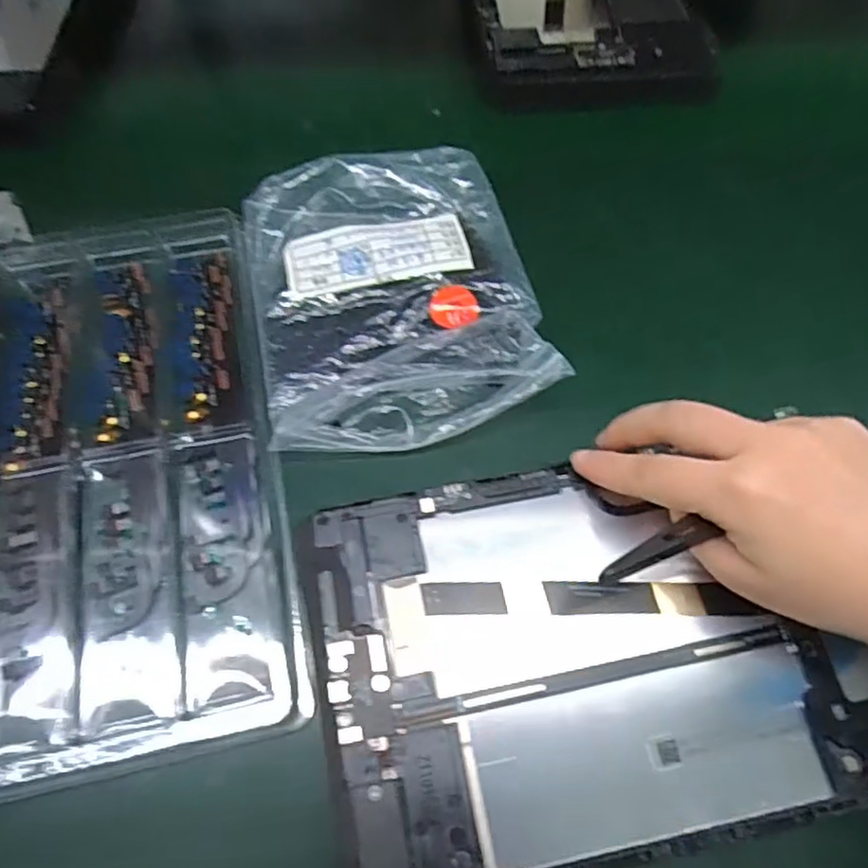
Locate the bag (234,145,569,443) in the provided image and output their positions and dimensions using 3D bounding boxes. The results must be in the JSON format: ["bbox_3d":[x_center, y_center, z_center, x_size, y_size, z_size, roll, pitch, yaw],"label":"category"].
[{"bbox_3d":[-0.022,-0.077,0.335,0.140,0.034,0.168,-10,66,-6],"label":"bag"}]

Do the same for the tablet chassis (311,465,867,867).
[{"bbox_3d":[0.063,0.082,0.253,0.203,0.009,0.147,-10,66,-6],"label":"tablet chassis"}]

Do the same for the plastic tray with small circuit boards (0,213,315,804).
[{"bbox_3d":[-0.185,0.013,0.302,0.217,0.016,0.277,-10,66,-6],"label":"plastic tray with small circuit boards"}]

